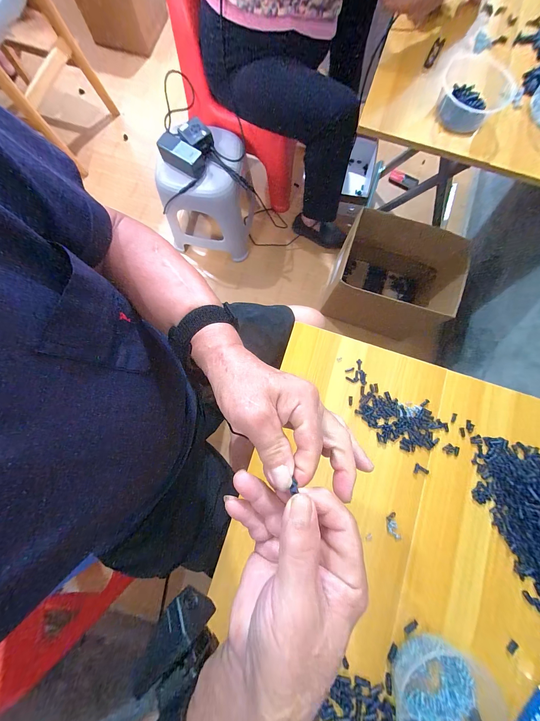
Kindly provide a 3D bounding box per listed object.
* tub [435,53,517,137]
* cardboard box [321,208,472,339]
[{"bbox_3d":[0.458,-0.605,0.558,0.152,0.054,0.165,27,83,4],"label":"tub"},{"bbox_3d":[0.438,-0.283,0.915,0.399,0.288,0.304,20,82,3],"label":"cardboard box"}]

